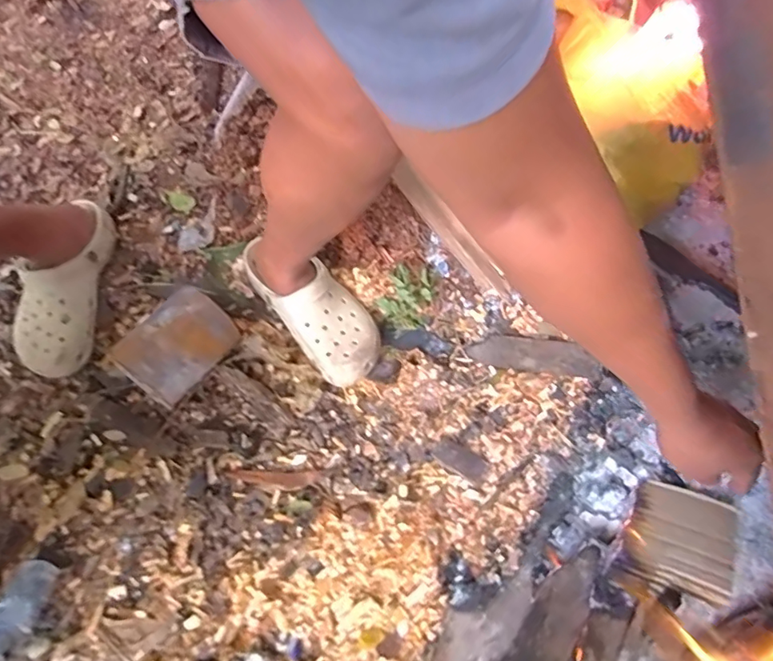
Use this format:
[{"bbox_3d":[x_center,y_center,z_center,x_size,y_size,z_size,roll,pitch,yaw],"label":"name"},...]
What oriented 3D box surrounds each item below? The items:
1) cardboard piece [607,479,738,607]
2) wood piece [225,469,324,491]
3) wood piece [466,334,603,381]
[{"bbox_3d":[0.304,0.223,0.509,0.100,0.012,0.126,17,55,24],"label":"cardboard piece"},{"bbox_3d":[-0.148,0.194,0.635,0.123,0.006,0.025,1,64,-1],"label":"wood piece"},{"bbox_3d":[0.199,0.032,0.669,0.174,0.019,0.048,8,60,36],"label":"wood piece"}]

